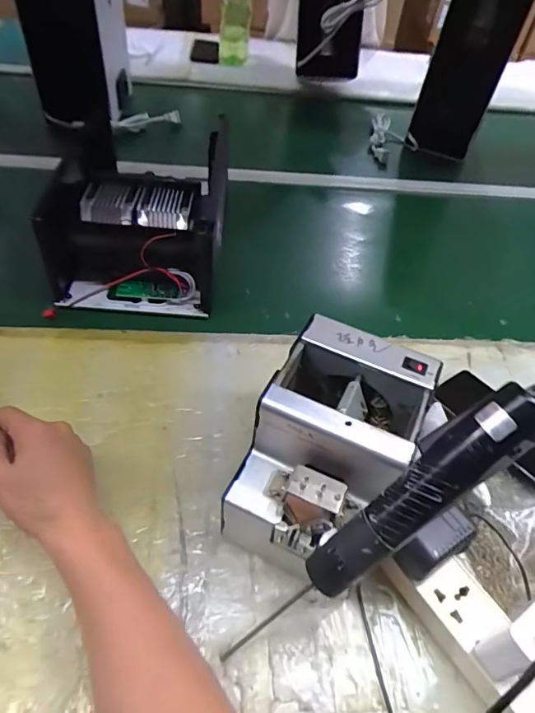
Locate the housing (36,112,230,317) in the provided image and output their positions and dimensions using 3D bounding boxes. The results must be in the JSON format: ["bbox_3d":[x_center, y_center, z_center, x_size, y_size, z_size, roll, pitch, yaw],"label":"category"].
[{"bbox_3d":[-0.187,-0.185,0.662,0.255,0.141,0.217,1,49,-6],"label":"housing"}]

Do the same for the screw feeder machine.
[{"bbox_3d":[0.054,0.086,0.435,0.121,0.140,0.176,25,51,15],"label":"screw feeder machine"}]

